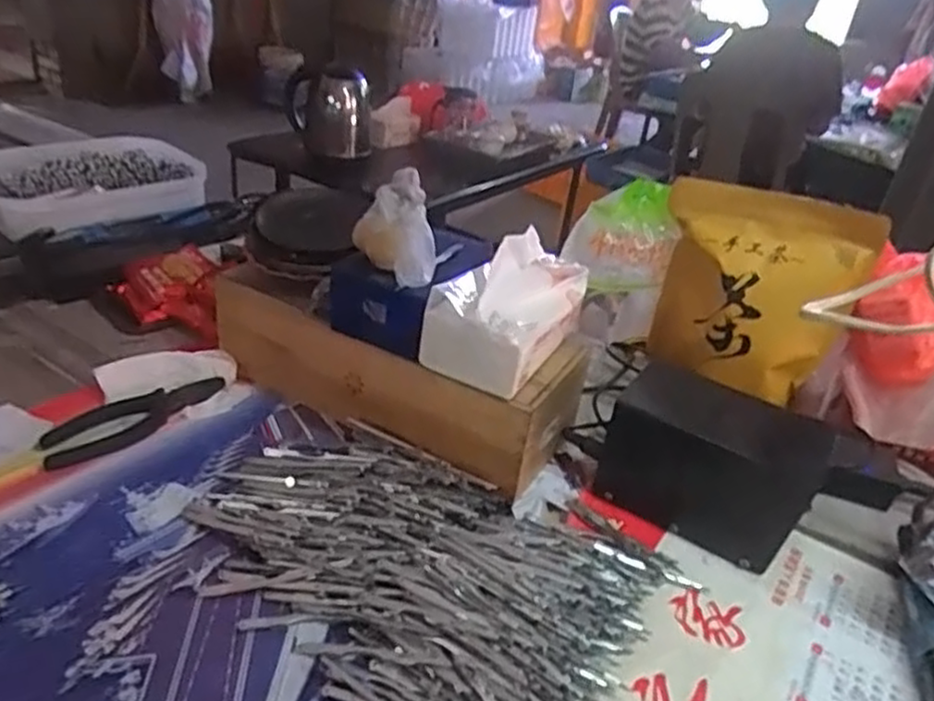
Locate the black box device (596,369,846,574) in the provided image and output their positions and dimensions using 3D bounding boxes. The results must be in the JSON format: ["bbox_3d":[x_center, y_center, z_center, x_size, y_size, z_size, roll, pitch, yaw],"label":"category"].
[{"bbox_3d":[0.203,0.090,0.604,0.157,0.104,0.092,22,33,23],"label":"black box device"}]

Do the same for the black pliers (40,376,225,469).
[{"bbox_3d":[-0.290,0.057,0.639,0.051,0.012,0.159,26,35,29],"label":"black pliers"}]

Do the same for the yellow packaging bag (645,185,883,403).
[{"bbox_3d":[0.302,-0.063,0.794,0.210,0.206,0.072,21,33,22],"label":"yellow packaging bag"}]

